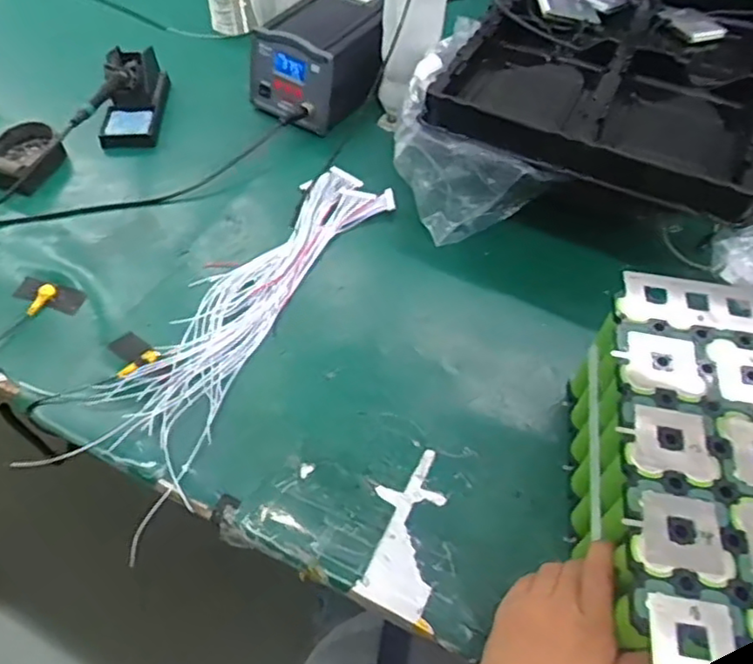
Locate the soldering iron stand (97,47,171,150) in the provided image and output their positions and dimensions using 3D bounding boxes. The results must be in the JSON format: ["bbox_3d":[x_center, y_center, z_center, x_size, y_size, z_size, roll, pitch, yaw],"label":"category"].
[{"bbox_3d":[-0.330,-0.325,0.888,0.075,0.066,0.145,1,55,-1],"label":"soldering iron stand"}]

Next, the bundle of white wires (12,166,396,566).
[{"bbox_3d":[-0.134,-0.018,0.700,0.149,0.026,0.462,31,61,16],"label":"bundle of white wires"}]

